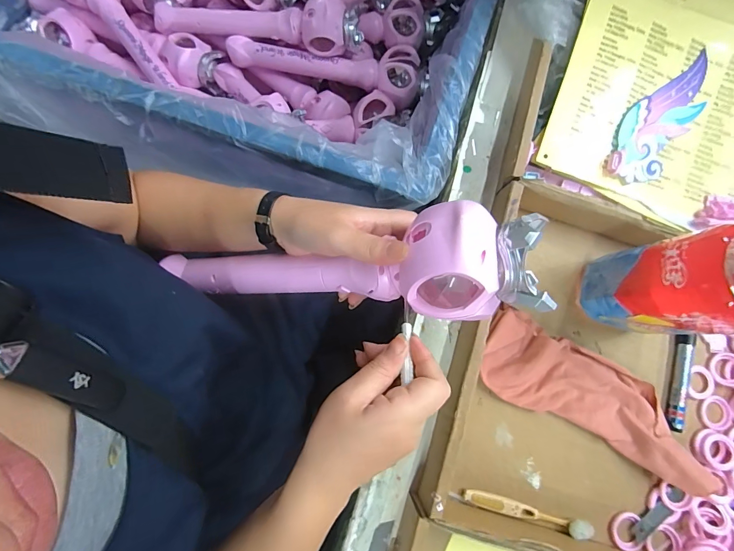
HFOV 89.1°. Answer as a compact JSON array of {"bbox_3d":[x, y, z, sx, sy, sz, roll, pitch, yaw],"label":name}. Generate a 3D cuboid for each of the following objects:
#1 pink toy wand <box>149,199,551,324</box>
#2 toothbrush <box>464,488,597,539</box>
[{"bbox_3d":[-0.034,-0.004,0.320,0.334,0.065,0.076,-4,77,27],"label":"pink toy wand"},{"bbox_3d":[0.166,0.245,0.384,0.136,0.009,0.016,17,81,-1],"label":"toothbrush"}]

